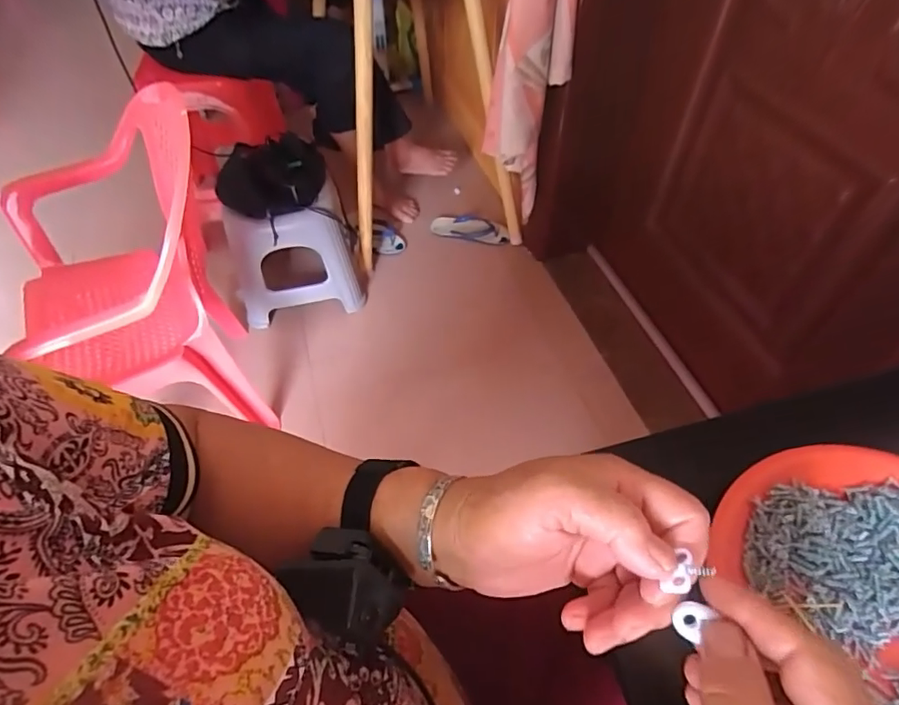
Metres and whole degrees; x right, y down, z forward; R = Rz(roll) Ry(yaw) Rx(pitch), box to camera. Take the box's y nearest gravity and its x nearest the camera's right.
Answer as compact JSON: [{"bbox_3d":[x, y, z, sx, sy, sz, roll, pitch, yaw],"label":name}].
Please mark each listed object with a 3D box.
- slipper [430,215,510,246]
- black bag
[{"bbox_3d":[0.069,-0.388,1.675,0.249,0.044,0.110,14,53,11],"label":"slipper"},{"bbox_3d":[-0.424,-0.408,1.261,0.246,0.087,0.218,-5,52,-4],"label":"black bag"}]

